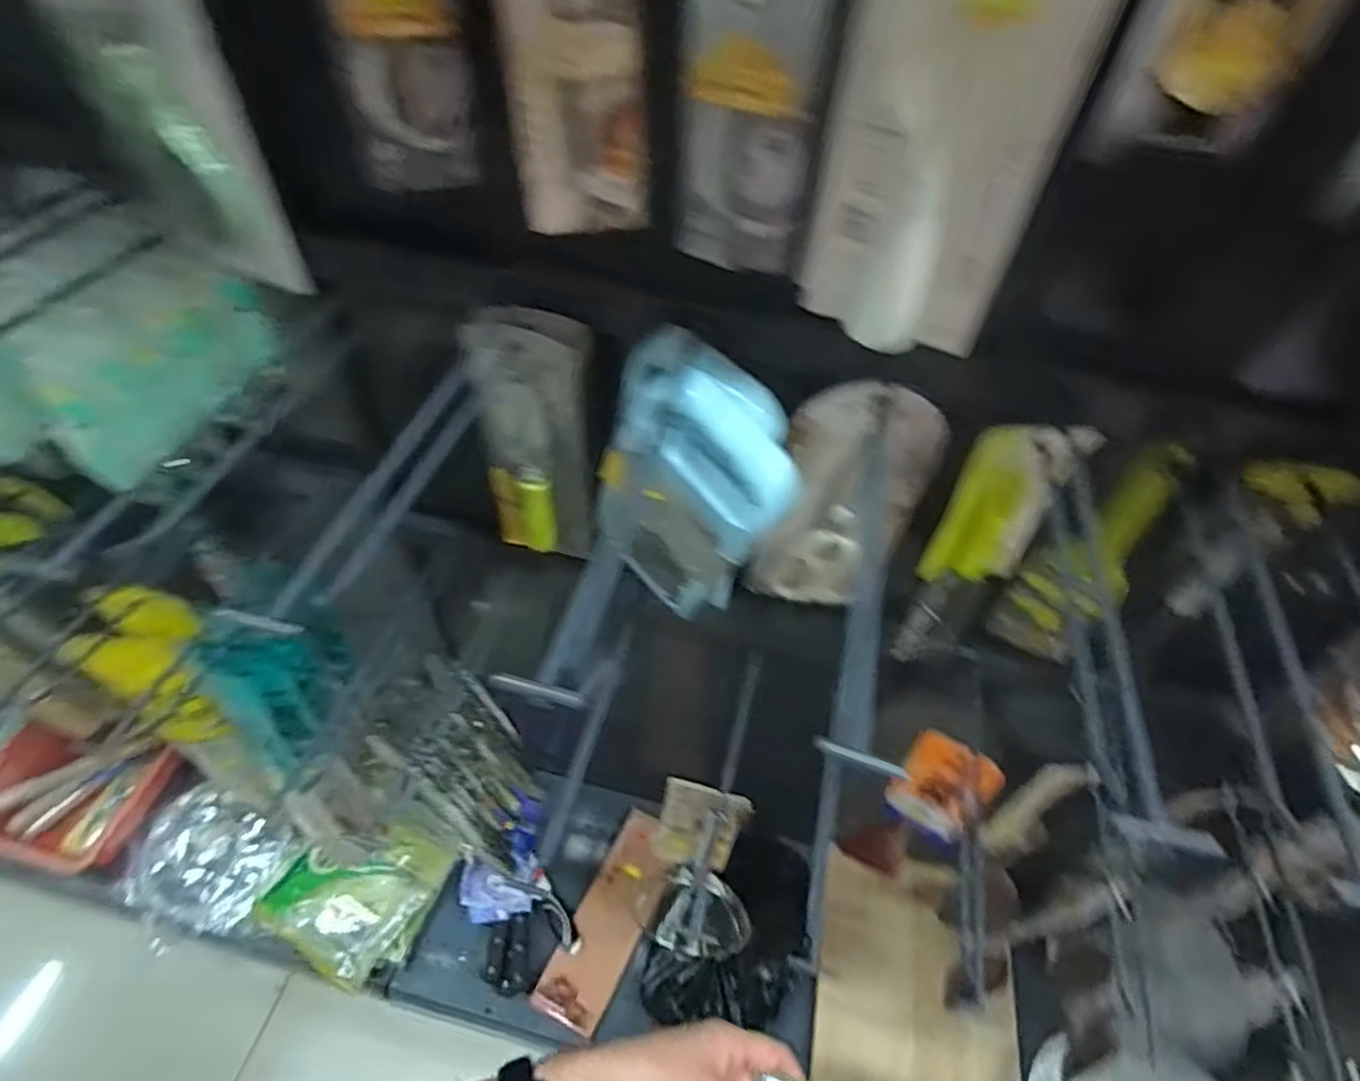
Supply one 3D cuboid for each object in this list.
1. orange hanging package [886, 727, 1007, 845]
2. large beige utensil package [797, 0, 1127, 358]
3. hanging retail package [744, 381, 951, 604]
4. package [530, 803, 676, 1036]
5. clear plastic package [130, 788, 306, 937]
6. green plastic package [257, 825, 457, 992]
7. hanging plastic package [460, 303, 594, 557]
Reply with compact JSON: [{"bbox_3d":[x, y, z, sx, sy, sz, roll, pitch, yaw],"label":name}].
[{"bbox_3d":[0.271,0.258,0.770,0.085,0.177,0.024,36,56,22],"label":"orange hanging package"},{"bbox_3d":[0.117,-0.192,0.317,0.102,0.249,0.035,22,55,13],"label":"large beige utensil package"},{"bbox_3d":[0.136,-0.024,0.629,0.123,0.240,0.040,12,51,5],"label":"hanging retail package"},{"bbox_3d":[-0.107,0.612,1.209,0.111,0.031,0.331,23,52,14],"label":"package"},{"bbox_3d":[-0.785,0.536,1.236,0.246,0.070,0.192,21,52,12],"label":"clear plastic package"},{"bbox_3d":[-0.531,0.560,1.190,0.243,0.074,0.225,21,52,12],"label":"green plastic package"},{"bbox_3d":[-0.122,-0.081,0.626,0.089,0.253,0.032,3,50,-2],"label":"hanging plastic package"}]

